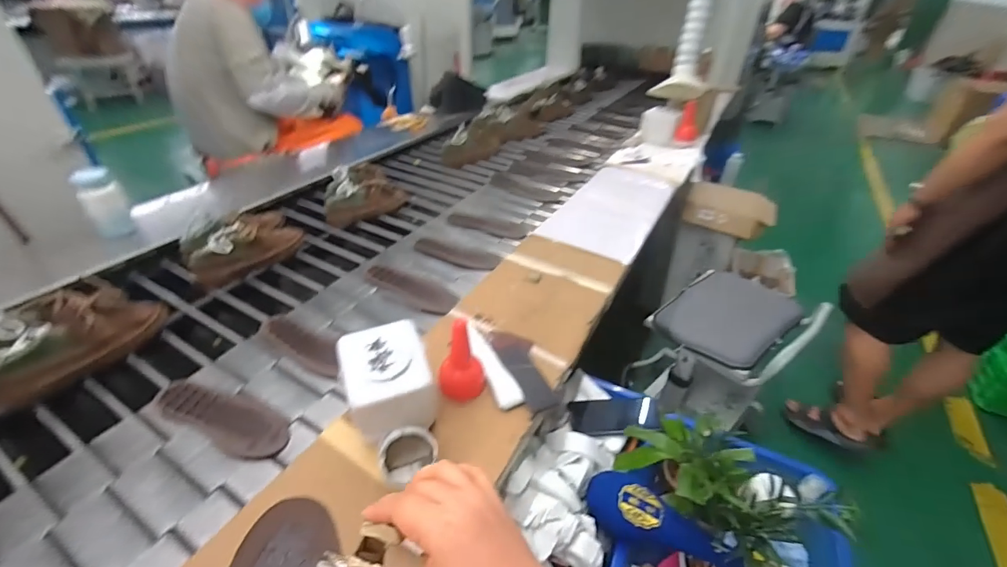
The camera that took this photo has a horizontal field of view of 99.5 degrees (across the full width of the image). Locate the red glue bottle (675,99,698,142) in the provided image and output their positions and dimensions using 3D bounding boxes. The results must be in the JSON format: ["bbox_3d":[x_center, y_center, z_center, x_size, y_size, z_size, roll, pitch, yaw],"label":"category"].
[{"bbox_3d":[0.656,-0.569,1.503,0.073,0.129,0.062,17,40,22],"label":"red glue bottle"}]

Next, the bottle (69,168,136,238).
[{"bbox_3d":[-0.896,-0.179,0.966,0.074,0.153,0.086,-29,45,-33],"label":"bottle"}]

